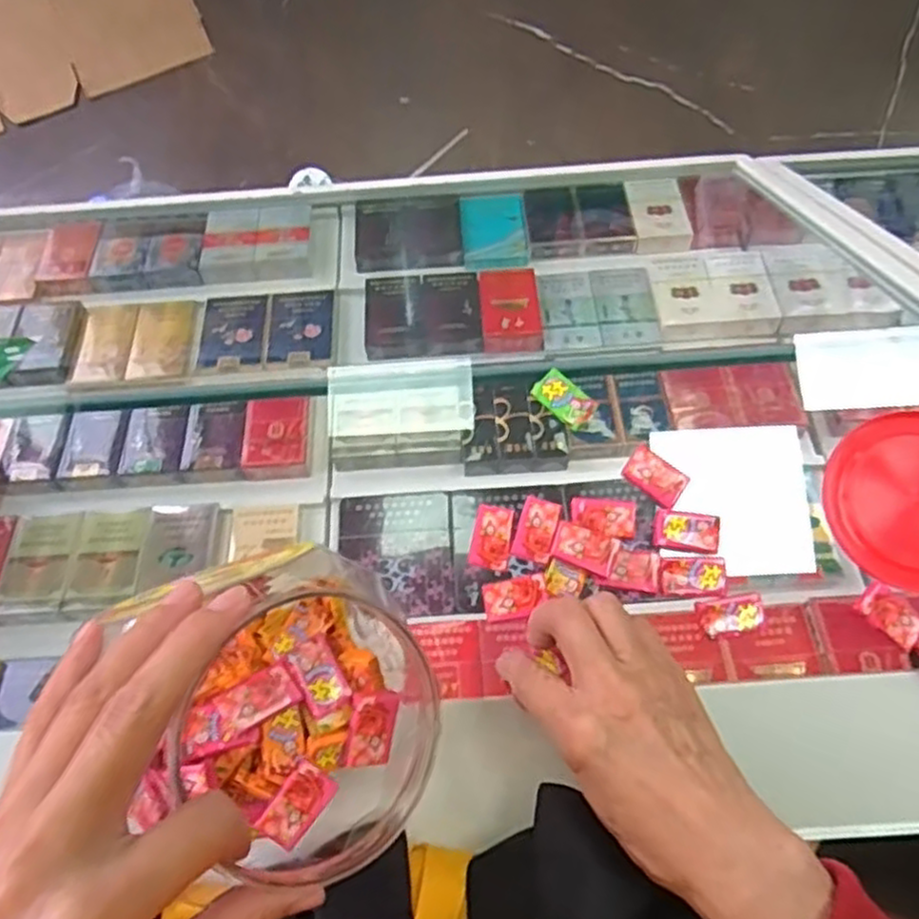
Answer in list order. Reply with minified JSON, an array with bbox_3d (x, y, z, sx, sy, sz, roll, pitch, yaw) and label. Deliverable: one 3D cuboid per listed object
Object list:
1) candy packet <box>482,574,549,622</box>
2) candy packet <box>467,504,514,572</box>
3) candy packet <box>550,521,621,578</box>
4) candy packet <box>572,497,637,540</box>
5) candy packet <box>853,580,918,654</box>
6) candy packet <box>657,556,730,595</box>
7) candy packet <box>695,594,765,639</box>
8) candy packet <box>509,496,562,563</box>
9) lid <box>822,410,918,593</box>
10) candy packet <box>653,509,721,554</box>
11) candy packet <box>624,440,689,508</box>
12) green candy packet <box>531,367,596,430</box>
[{"bbox_3d":[0.031,0.077,0.406,0.035,0.007,0.021,-11,79,-1],"label":"candy packet"},{"bbox_3d":[0.019,0.044,0.416,0.022,0.004,0.035,12,79,3],"label":"candy packet"},{"bbox_3d":[0.070,0.050,0.409,0.034,0.007,0.022,22,80,5],"label":"candy packet"},{"bbox_3d":[0.082,0.033,0.418,0.036,0.009,0.022,7,79,2],"label":"candy packet"},{"bbox_3d":[0.235,0.085,0.399,0.034,0.006,0.022,42,82,8],"label":"candy packet"},{"bbox_3d":[0.131,0.064,0.410,0.038,0.004,0.020,-2,78,0],"label":"candy packet"},{"bbox_3d":[0.150,0.085,0.403,0.035,0.009,0.019,-13,79,-2],"label":"candy packet"},{"bbox_3d":[0.044,0.040,0.416,0.022,0.006,0.035,17,79,4],"label":"candy packet"},{"bbox_3d":[0.266,0.023,0.423,0.093,0.024,0.101,0,78,1],"label":"lid"},{"bbox_3d":[0.129,0.041,0.414,0.035,0.004,0.022,7,79,2],"label":"candy packet"},{"bbox_3d":[0.112,0.009,0.418,0.035,0.009,0.021,34,81,7],"label":"candy packet"},{"bbox_3d":[0.063,-0.035,0.430,0.038,0.005,0.021,41,82,8],"label":"green candy packet"}]

